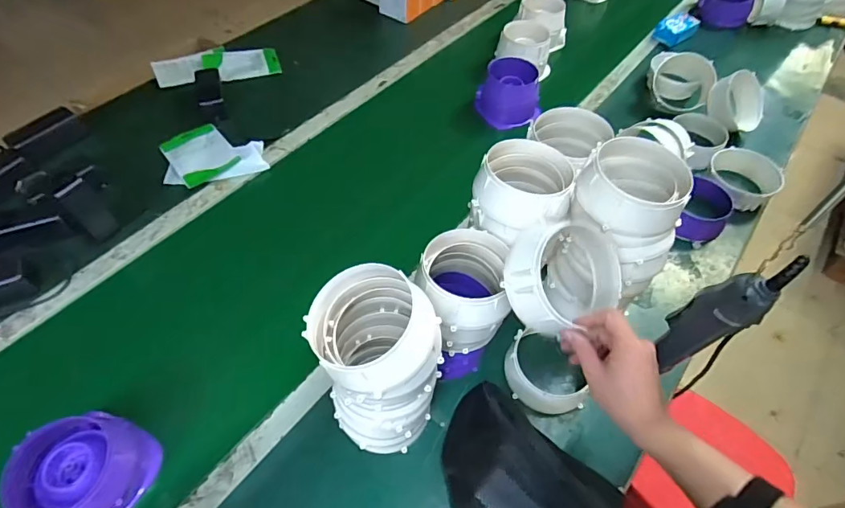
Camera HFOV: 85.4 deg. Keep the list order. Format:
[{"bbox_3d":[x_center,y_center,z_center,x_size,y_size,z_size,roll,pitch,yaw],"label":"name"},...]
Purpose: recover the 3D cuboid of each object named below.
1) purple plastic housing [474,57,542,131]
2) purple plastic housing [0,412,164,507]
[{"bbox_3d":[0.197,-0.361,1.037,0.132,0.125,0.095,2,54,0],"label":"purple plastic housing"},{"bbox_3d":[-0.419,0.275,0.578,0.121,0.113,0.128,15,56,10],"label":"purple plastic housing"}]

